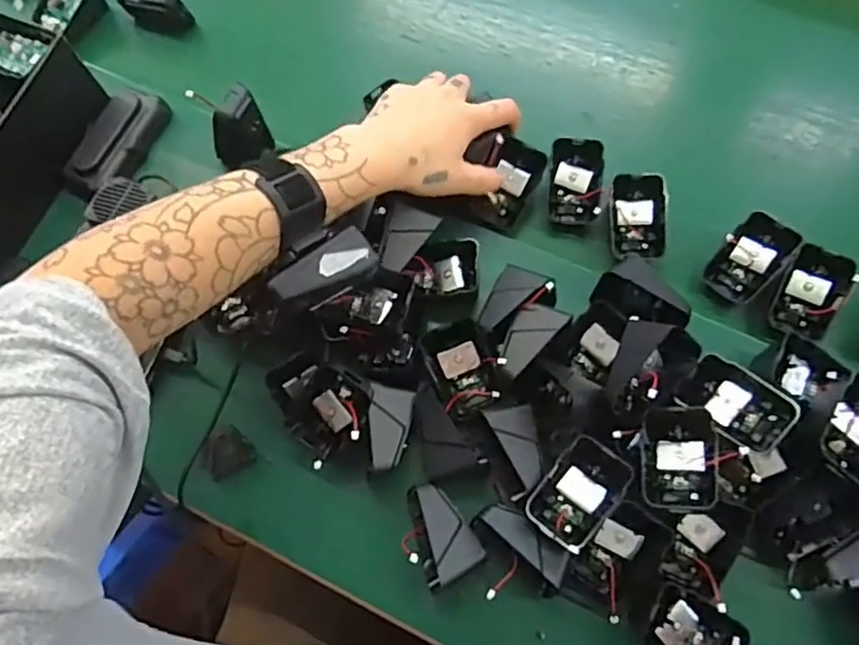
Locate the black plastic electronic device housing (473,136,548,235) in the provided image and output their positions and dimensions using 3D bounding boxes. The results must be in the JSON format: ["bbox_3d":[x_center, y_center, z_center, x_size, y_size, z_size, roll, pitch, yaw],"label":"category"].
[{"bbox_3d":[0.069,-0.114,0.522,0.040,0.021,0.074,24,98,10],"label":"black plastic electronic device housing"}]

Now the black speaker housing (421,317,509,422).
[{"bbox_3d":[0.026,0.034,0.454,0.052,0.037,0.062,-19,69,-7],"label":"black speaker housing"}]

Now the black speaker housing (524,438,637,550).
[{"bbox_3d":[0.099,0.115,0.415,0.043,0.035,0.071,38,73,14],"label":"black speaker housing"}]

